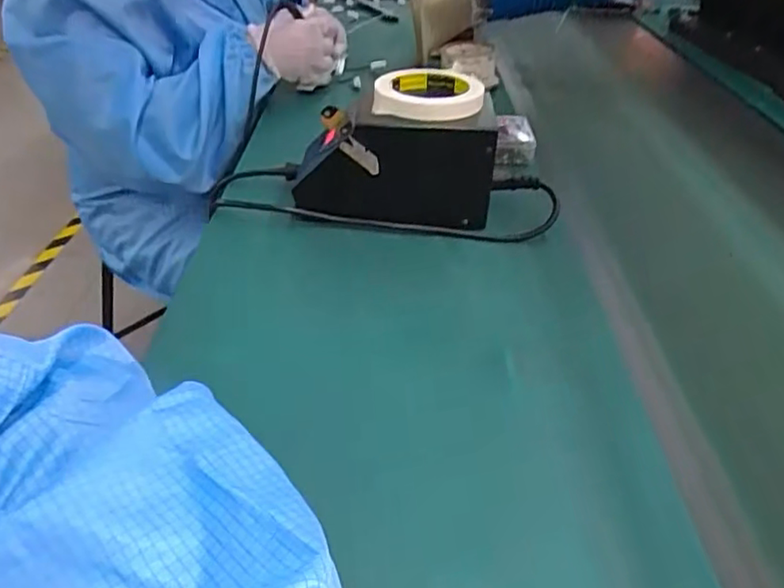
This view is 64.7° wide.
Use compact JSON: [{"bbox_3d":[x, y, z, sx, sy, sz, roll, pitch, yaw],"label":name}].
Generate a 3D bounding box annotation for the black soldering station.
[{"bbox_3d":[0.001,-0.130,0.595,0.180,0.096,0.089,3,36,-1],"label":"black soldering station"}]

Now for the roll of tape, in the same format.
[{"bbox_3d":[0.033,-0.191,0.584,0.099,0.024,0.106,2,36,-2],"label":"roll of tape"}]

